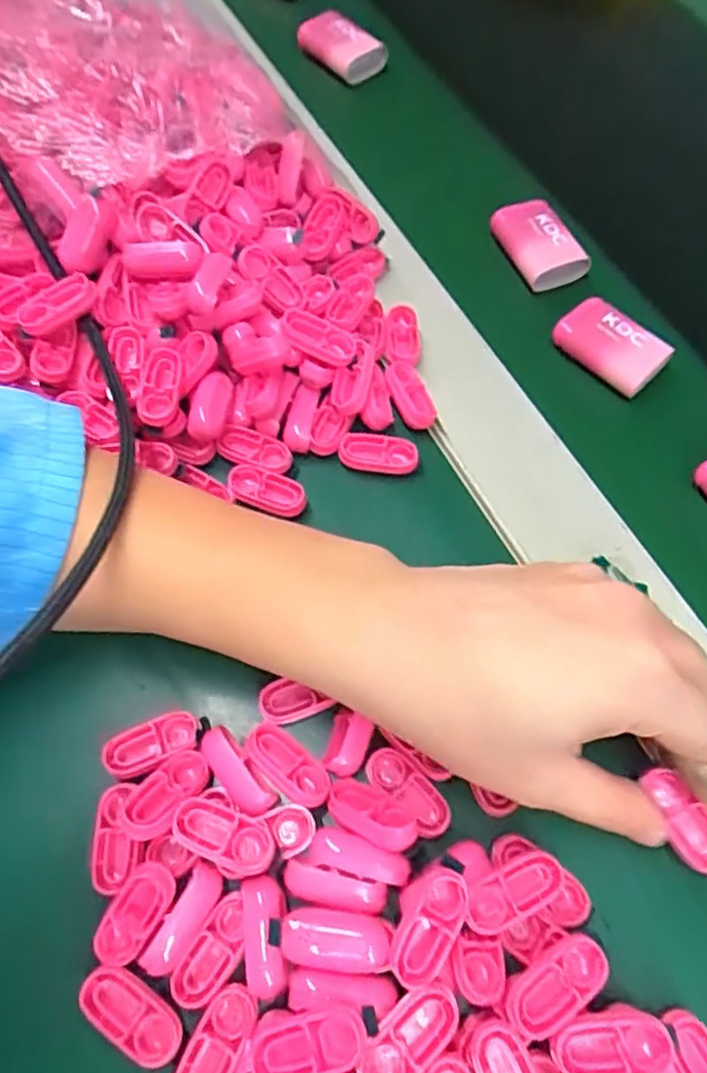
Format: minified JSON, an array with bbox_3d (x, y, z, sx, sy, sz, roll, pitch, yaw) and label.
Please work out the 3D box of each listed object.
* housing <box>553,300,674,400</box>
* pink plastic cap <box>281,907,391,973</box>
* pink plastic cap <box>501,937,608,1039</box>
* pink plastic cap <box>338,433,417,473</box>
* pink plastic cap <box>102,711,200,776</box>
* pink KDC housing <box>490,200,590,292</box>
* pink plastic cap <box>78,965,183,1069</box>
[{"bbox_3d":[0.126,-0.094,0.325,0.030,0.015,0.050,-39,69,-23],"label":"housing"},{"bbox_3d":[-0.005,0.125,0.206,0.033,0.013,0.016,7,59,0],"label":"pink plastic cap"},{"bbox_3d":[0.062,0.137,0.204,0.033,0.010,0.016,-30,65,-20],"label":"pink plastic cap"},{"bbox_3d":[0.011,-0.036,0.290,0.033,0.010,0.016,8,65,1],"label":"pink plastic cap"},{"bbox_3d":[-0.072,0.074,0.235,0.032,0.004,0.015,-18,62,-14],"label":"pink plastic cap"},{"bbox_3d":[0.098,-0.154,0.352,0.036,0.015,0.048,-21,63,-16],"label":"pink KDC housing"},{"bbox_3d":[-0.068,0.147,0.204,0.034,0.004,0.016,28,61,13],"label":"pink plastic cap"}]

